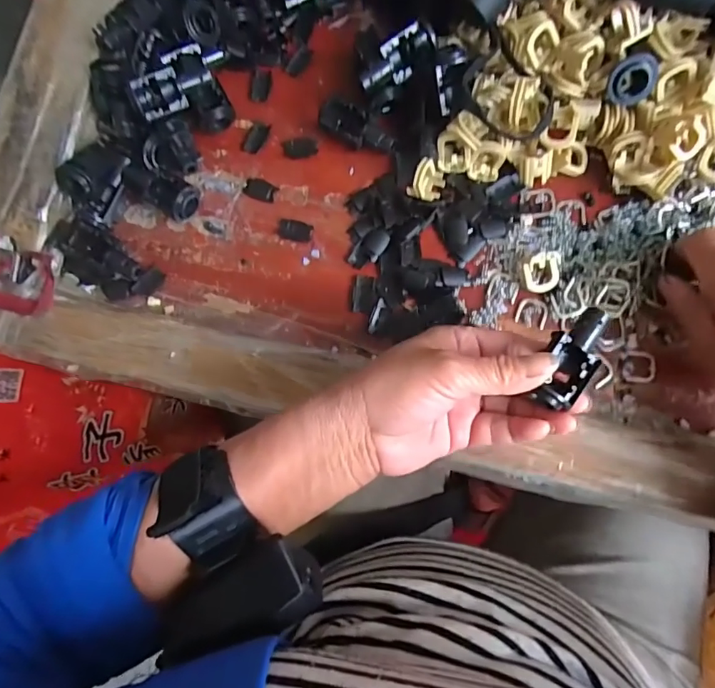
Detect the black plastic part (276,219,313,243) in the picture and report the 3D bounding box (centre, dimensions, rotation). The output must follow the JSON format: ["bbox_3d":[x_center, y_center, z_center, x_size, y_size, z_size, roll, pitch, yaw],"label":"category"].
[{"bbox_3d":[-0.043,-0.078,0.342,0.024,0.004,0.014,16,85,9],"label":"black plastic part"}]

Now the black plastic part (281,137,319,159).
[{"bbox_3d":[-0.041,-0.139,0.351,0.025,0.004,0.015,-3,82,7],"label":"black plastic part"}]

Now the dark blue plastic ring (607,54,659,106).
[{"bbox_3d":[0.160,-0.154,0.291,0.027,0.014,0.026,-1,120,13],"label":"dark blue plastic ring"}]

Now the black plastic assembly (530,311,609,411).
[{"bbox_3d":[0.106,0.006,0.247,0.023,0.019,0.052,24,89,8],"label":"black plastic assembly"}]

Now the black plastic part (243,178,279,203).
[{"bbox_3d":[-0.069,-0.109,0.351,0.025,0.004,0.015,20,85,9],"label":"black plastic part"}]

